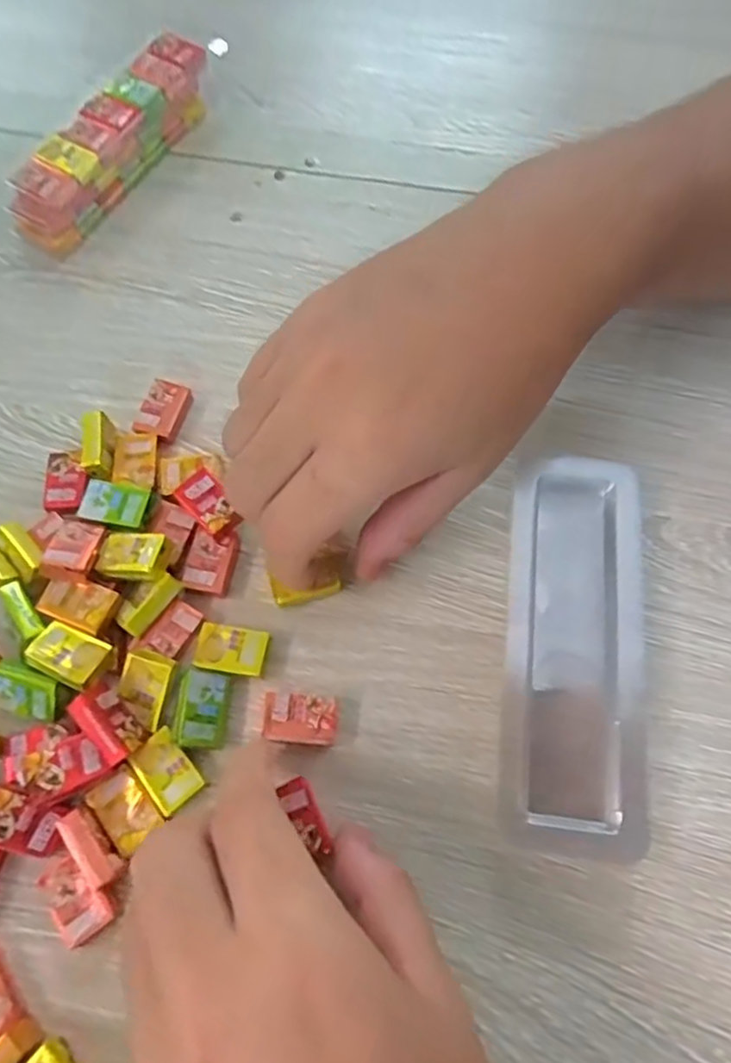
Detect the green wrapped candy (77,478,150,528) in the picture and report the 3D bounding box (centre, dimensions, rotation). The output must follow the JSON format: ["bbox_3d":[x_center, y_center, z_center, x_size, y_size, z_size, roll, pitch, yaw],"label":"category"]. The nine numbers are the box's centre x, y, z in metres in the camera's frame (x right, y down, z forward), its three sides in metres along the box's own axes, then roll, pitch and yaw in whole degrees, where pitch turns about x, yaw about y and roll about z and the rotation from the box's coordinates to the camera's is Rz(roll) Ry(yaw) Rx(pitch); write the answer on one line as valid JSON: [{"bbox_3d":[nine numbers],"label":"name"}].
[{"bbox_3d":[-0.098,-0.011,0.253,0.024,0.010,0.020,9,68,5],"label":"green wrapped candy"}]

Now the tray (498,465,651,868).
[{"bbox_3d":[0.078,0.040,0.232,0.049,0.019,0.137,6,68,3],"label":"tray"}]

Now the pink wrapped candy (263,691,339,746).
[{"bbox_3d":[-0.023,0.067,0.230,0.025,0.009,0.016,5,68,3],"label":"pink wrapped candy"}]

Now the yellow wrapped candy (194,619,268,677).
[{"bbox_3d":[-0.049,0.044,0.239,0.025,0.008,0.017,9,68,5],"label":"yellow wrapped candy"}]

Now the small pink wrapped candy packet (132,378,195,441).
[{"bbox_3d":[-0.088,-0.052,0.278,0.020,0.008,0.027,20,69,9],"label":"small pink wrapped candy packet"}]

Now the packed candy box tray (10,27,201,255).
[{"bbox_3d":[-0.130,-0.202,0.331,0.030,0.032,0.136,28,71,12],"label":"packed candy box tray"}]

